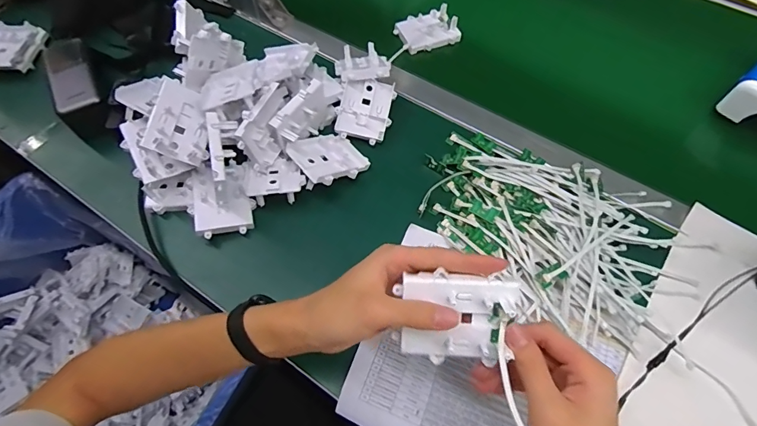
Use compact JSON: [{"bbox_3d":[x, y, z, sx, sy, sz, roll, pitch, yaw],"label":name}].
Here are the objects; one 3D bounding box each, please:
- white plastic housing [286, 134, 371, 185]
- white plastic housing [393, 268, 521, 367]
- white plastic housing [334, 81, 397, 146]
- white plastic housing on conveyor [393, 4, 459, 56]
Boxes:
[{"bbox_3d":[-0.060,-0.064,0.496,0.082,0.018,0.066,-24,60,-41],"label":"white plastic housing"},{"bbox_3d":[0.058,0.078,0.300,0.080,0.012,0.066,-2,103,6],"label":"white plastic housing"},{"bbox_3d":[-0.017,-0.131,0.535,0.065,0.011,0.083,15,78,1],"label":"white plastic housing"},{"bbox_3d":[0.072,-0.276,0.623,0.085,0.025,0.061,-19,63,-9],"label":"white plastic housing on conveyor"}]

